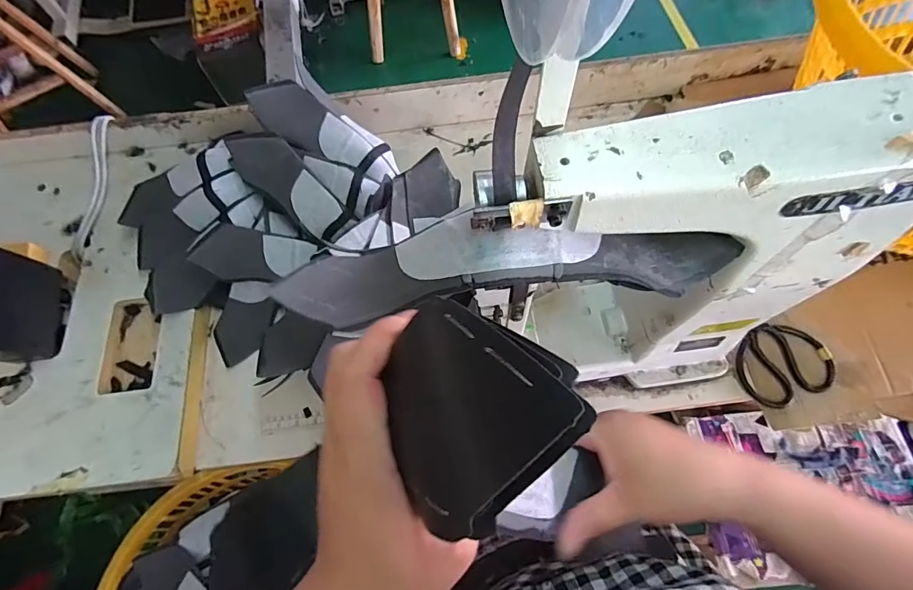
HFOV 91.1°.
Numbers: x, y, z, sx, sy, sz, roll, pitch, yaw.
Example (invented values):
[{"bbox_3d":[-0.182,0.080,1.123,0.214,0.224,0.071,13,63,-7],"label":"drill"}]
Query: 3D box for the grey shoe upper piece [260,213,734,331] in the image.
[{"bbox_3d":[0.036,-0.026,0.317,0.307,0.037,0.072,-8,67,-1],"label":"grey shoe upper piece"}]

